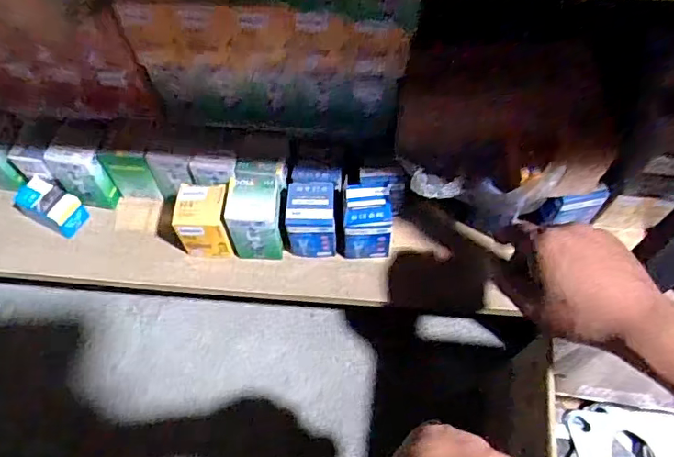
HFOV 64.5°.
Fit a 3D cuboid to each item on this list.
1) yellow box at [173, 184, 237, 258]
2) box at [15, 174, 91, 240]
[{"bbox_3d":[-0.133,-0.006,0.545,0.056,0.066,0.052,-2,62,0],"label":"yellow box"},{"bbox_3d":[-0.305,-0.023,0.574,0.064,0.036,0.040,24,64,13],"label":"box"}]

